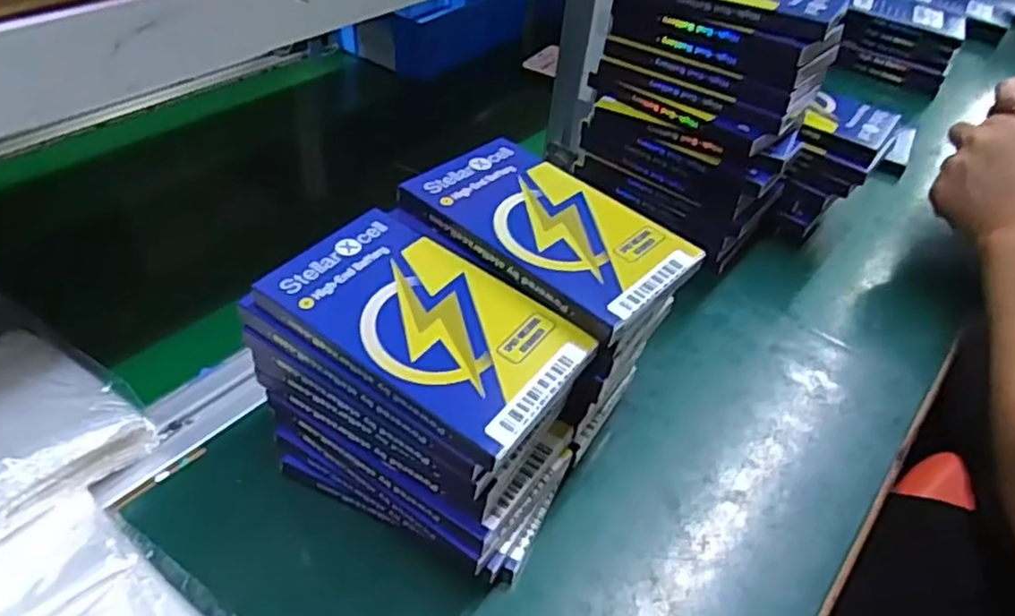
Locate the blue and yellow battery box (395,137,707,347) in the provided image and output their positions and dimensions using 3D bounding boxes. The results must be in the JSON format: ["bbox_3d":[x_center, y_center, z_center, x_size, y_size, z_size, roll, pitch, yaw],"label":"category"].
[{"bbox_3d":[0.020,-0.040,0.351,0.131,0.017,0.078,33,49,26],"label":"blue and yellow battery box"}]

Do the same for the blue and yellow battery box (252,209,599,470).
[{"bbox_3d":[-0.034,0.007,0.311,0.131,0.018,0.077,30,47,23],"label":"blue and yellow battery box"}]

